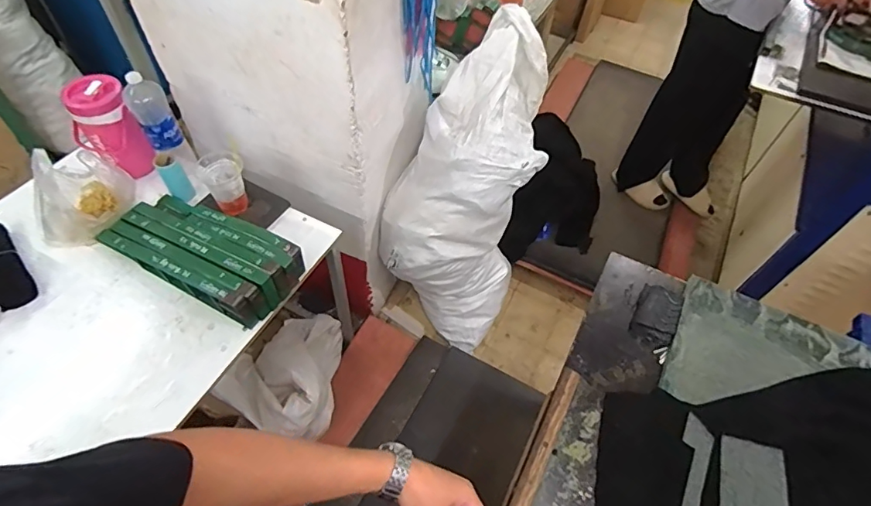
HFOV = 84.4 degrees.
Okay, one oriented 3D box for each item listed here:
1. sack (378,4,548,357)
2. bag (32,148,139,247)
[{"bbox_3d":[0.073,-0.159,1.582,0.460,1.145,0.343,8,32,0],"label":"sack"},{"bbox_3d":[-0.848,-0.142,1.146,0.164,0.216,0.194,13,54,4],"label":"bag"}]

